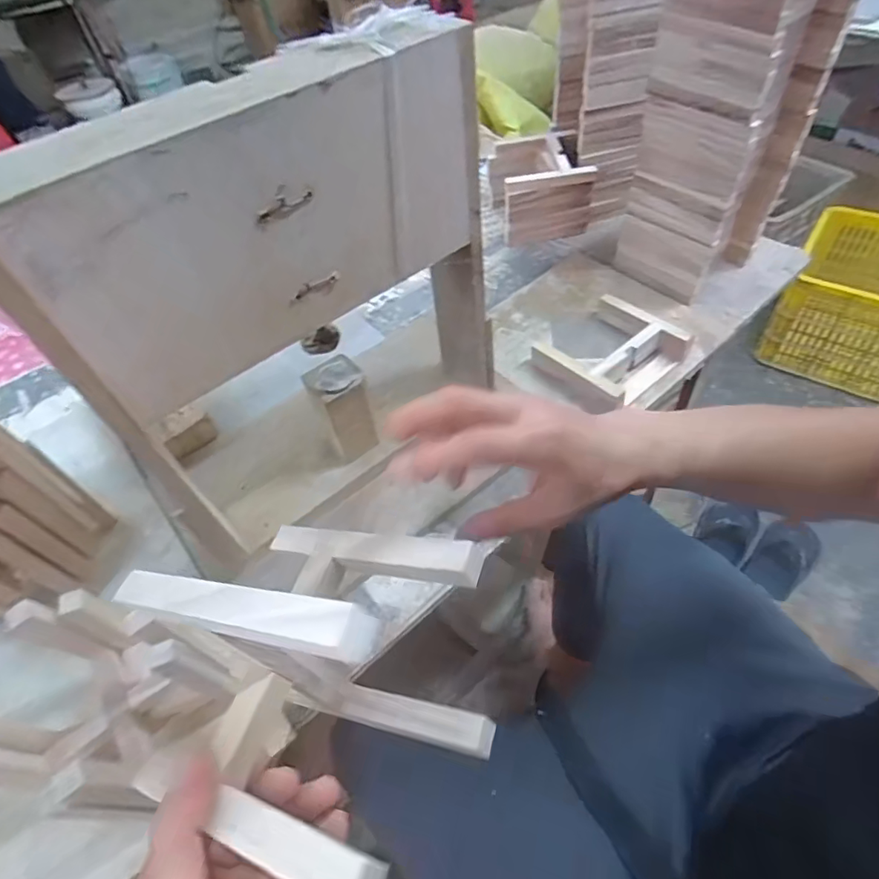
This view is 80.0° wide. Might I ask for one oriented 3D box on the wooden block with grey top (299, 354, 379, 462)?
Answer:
[{"bbox_3d":[-0.114,-0.037,0.623,0.061,0.109,0.061,-27,54,-15],"label":"wooden block with grey top"}]

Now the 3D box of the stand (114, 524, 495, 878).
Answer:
[{"bbox_3d":[-0.066,0.120,0.280,0.150,0.120,0.117,-2,93,32],"label":"stand"}]

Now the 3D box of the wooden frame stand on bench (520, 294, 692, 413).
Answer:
[{"bbox_3d":[0.236,-0.125,0.734,0.169,0.048,0.156,-37,57,-22],"label":"wooden frame stand on bench"}]

